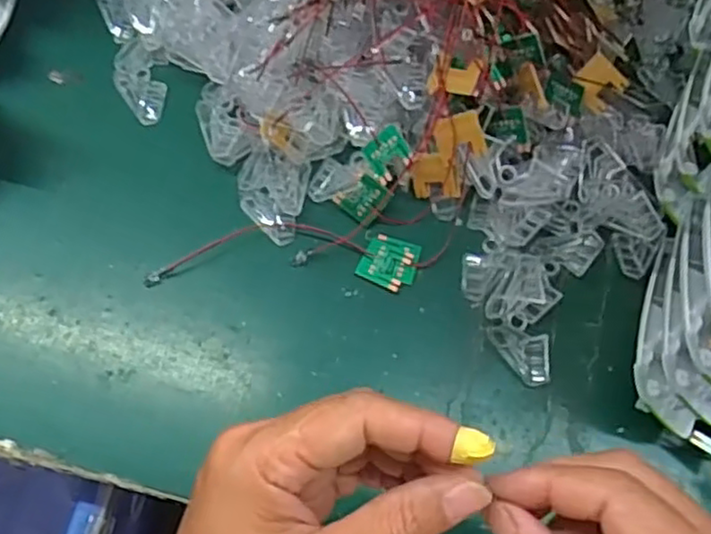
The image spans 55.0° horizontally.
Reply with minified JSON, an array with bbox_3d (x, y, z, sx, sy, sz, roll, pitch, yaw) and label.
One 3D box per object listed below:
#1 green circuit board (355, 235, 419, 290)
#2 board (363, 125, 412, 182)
[{"bbox_3d":[0.019,-0.002,0.380,0.031,0.004,0.027,25,70,6],"label":"green circuit board"},{"bbox_3d":[0.018,-0.063,0.383,0.027,0.005,0.023,-38,86,20],"label":"board"}]

